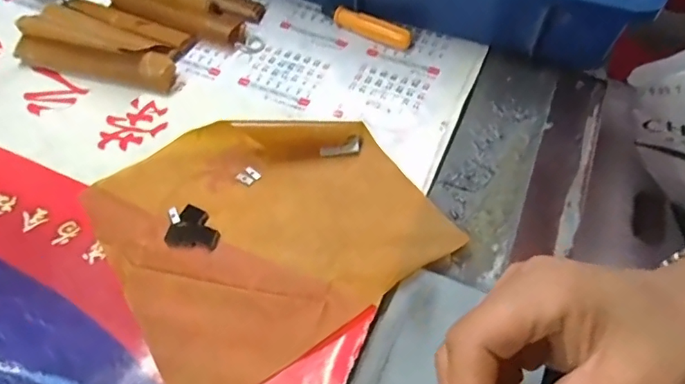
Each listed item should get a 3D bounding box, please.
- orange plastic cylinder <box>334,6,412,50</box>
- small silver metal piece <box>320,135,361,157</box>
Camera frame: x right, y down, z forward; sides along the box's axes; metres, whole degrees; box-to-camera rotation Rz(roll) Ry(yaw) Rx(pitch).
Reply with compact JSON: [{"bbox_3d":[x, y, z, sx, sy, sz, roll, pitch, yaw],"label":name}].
[{"bbox_3d":[0.025,-0.137,0.425,0.068,0.016,0.012,27,63,16],"label":"orange plastic cylinder"},{"bbox_3d":[-0.001,-0.033,0.367,0.030,0.007,0.011,-8,59,-4],"label":"small silver metal piece"}]

